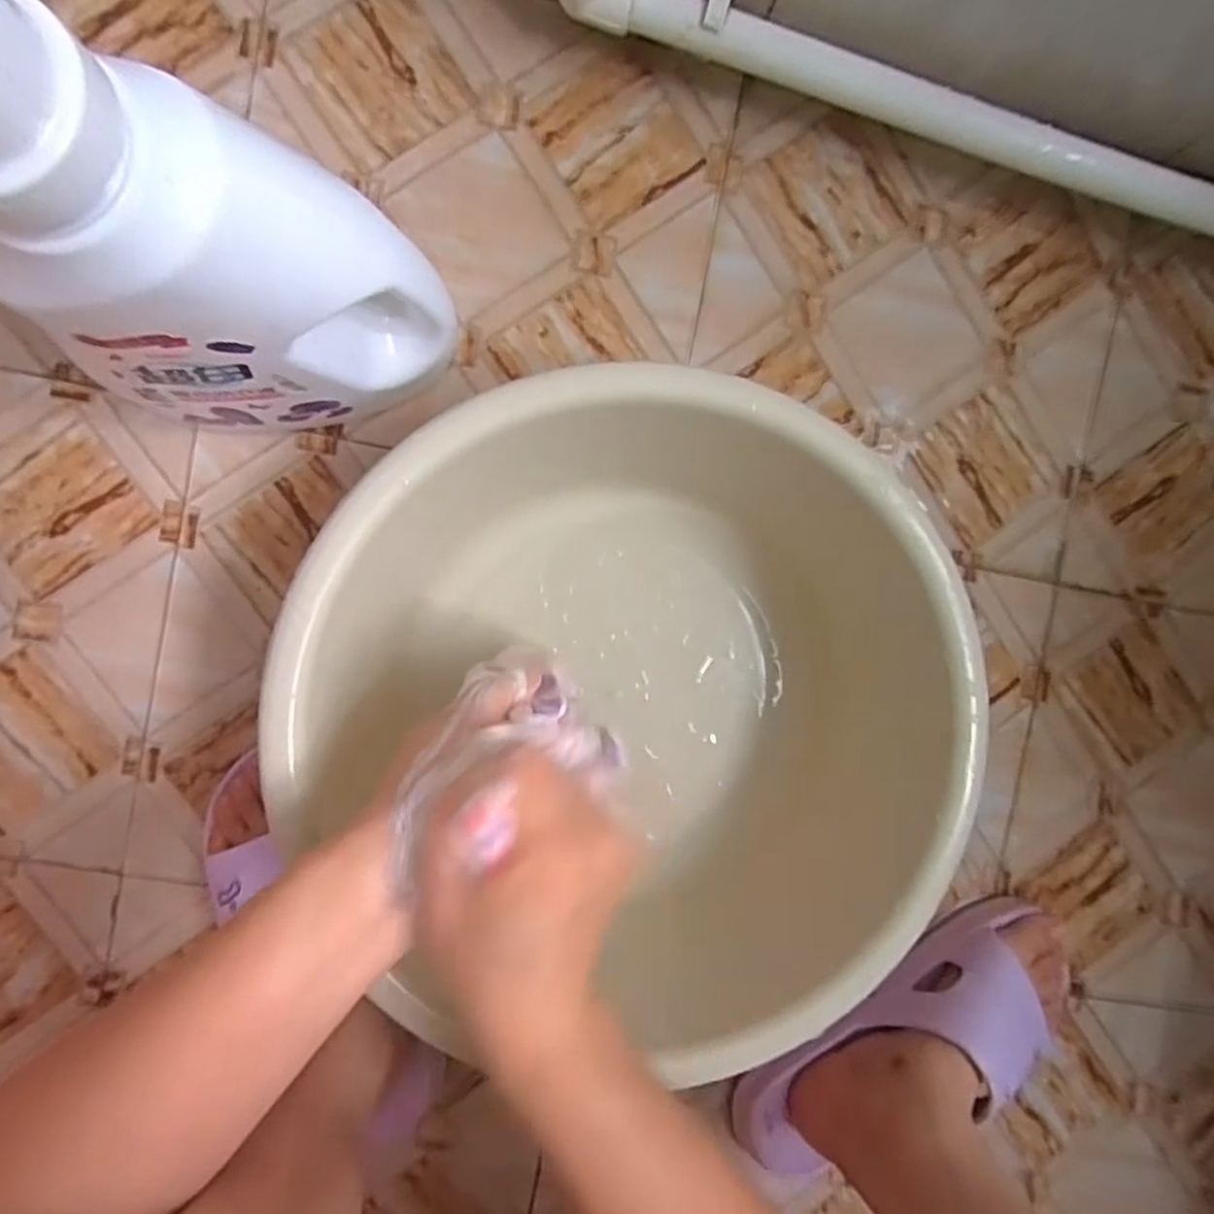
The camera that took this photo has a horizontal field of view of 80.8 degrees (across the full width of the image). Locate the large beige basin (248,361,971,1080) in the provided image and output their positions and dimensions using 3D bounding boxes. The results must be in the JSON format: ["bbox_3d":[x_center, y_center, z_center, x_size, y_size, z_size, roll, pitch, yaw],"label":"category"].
[{"bbox_3d":[0.025,0.043,0.422,0.357,0.134,0.328,0,93,-7],"label":"large beige basin"}]

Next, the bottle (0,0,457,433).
[{"bbox_3d":[-0.148,-0.130,0.292,0.139,0.257,0.079,7,92,-5],"label":"bottle"}]

